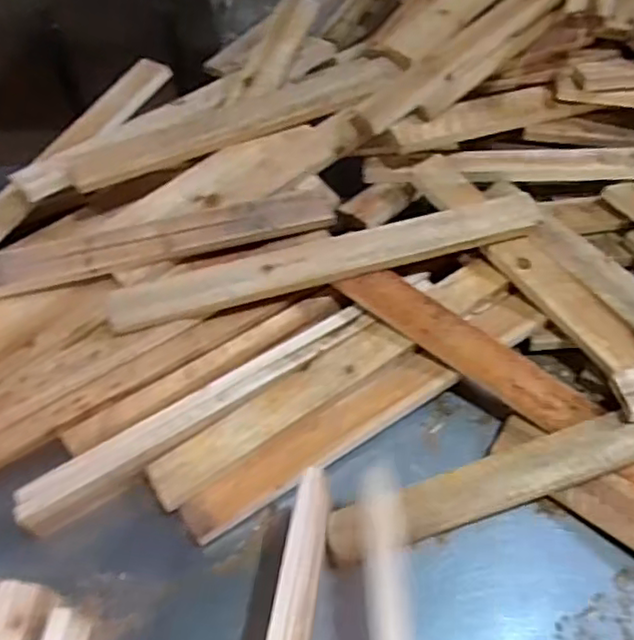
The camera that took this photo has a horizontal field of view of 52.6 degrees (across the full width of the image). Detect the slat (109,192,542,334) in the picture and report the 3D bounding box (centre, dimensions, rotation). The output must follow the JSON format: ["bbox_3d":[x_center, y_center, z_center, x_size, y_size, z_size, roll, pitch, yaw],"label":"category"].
[{"bbox_3d":[0.017,-0.068,0.724,0.486,0.027,0.054,-14,89,-8],"label":"slat"}]

